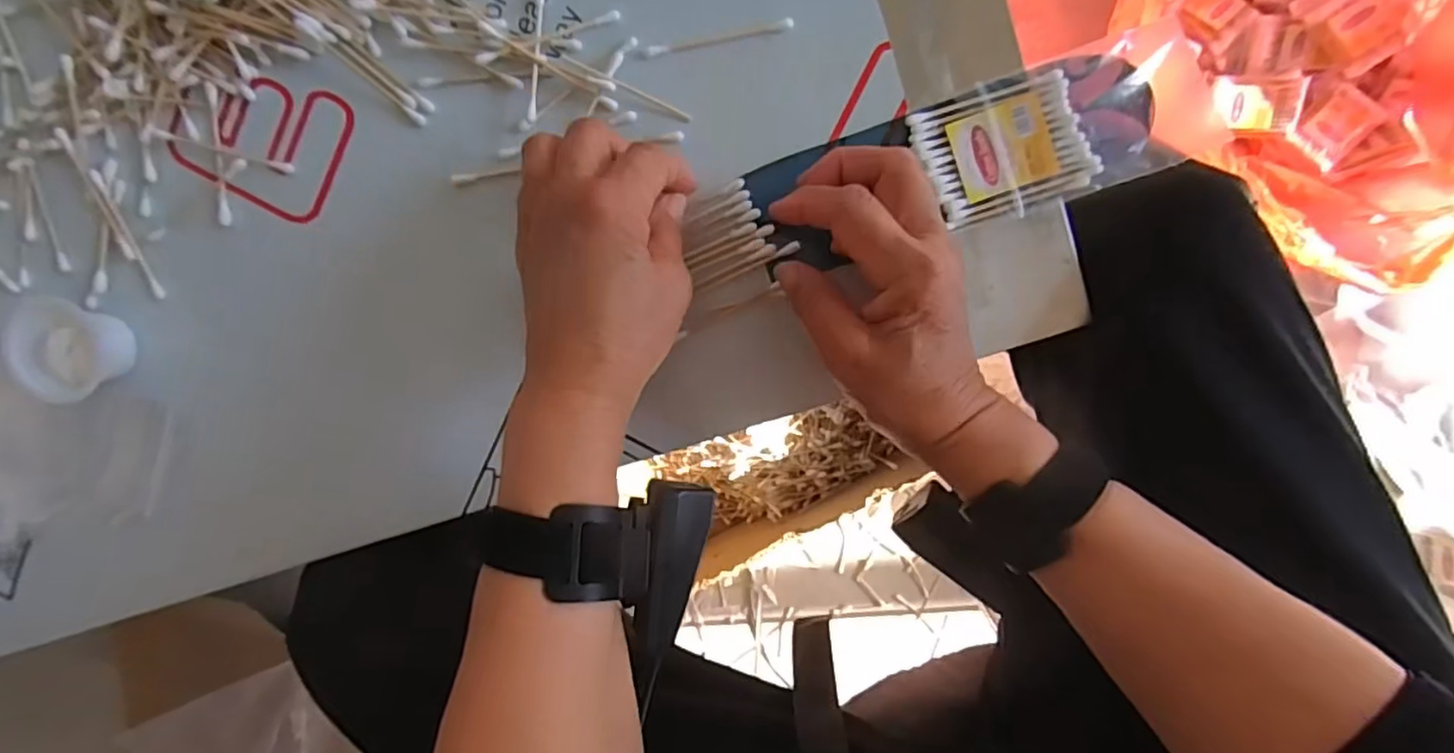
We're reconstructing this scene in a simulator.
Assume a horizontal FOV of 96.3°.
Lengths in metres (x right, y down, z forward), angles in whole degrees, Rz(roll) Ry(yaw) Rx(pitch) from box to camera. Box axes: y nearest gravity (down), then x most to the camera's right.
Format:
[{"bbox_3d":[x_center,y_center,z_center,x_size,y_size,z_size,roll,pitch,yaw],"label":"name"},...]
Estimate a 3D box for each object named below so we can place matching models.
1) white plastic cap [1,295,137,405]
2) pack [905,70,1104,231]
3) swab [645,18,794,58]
[{"bbox_3d":[-0.351,-0.014,0.347,0.049,0.027,0.052,1,97,5],"label":"white plastic cap"},{"bbox_3d":[0.132,-0.110,0.313,0.072,0.010,0.060,-21,94,7],"label":"pack"},{"bbox_3d":[-0.004,-0.165,0.317,0.073,0.004,0.005,-8,98,4],"label":"swab"}]

